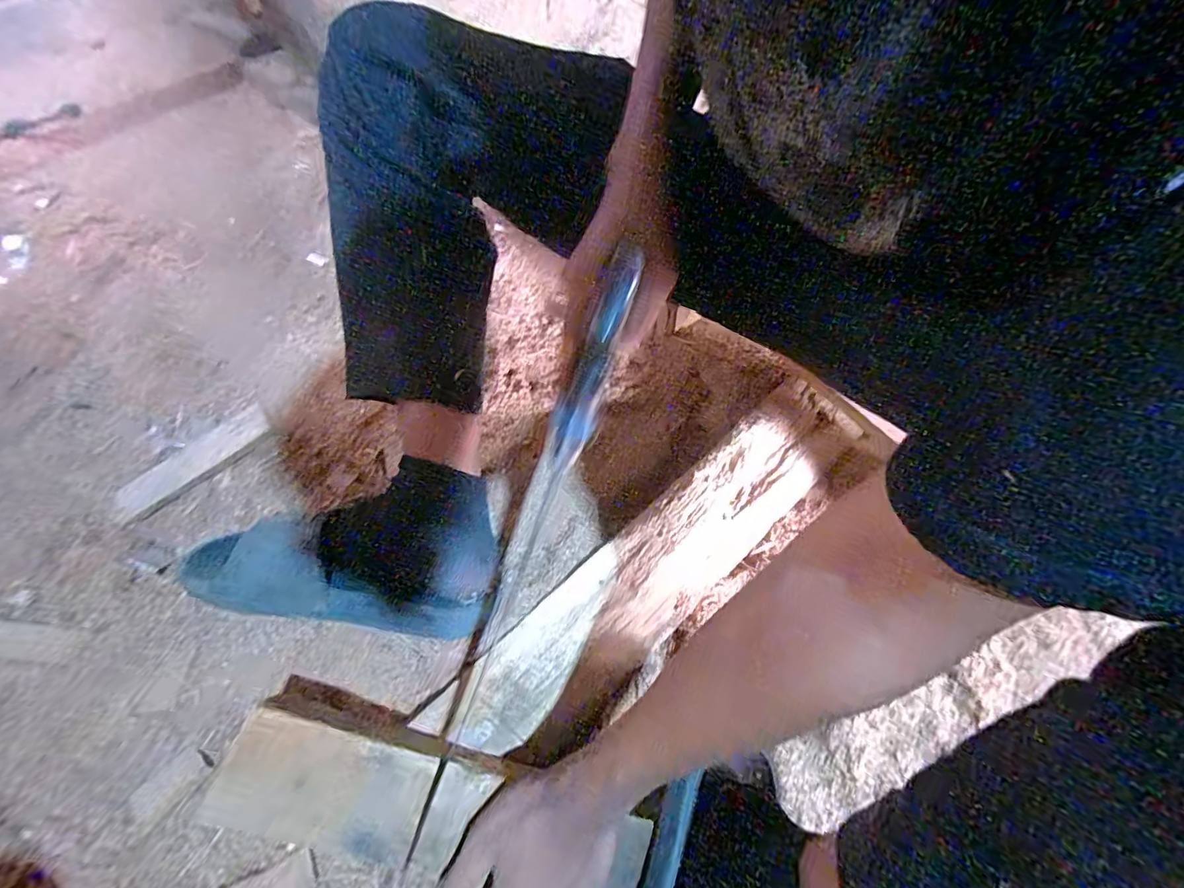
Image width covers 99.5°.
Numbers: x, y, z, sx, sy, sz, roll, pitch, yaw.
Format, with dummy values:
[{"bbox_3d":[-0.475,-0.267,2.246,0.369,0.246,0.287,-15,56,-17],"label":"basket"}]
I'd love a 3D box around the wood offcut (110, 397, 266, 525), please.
[{"bbox_3d":[-0.439,0.015,0.552,0.046,0.010,0.163,36,67,17],"label":"wood offcut"}]

